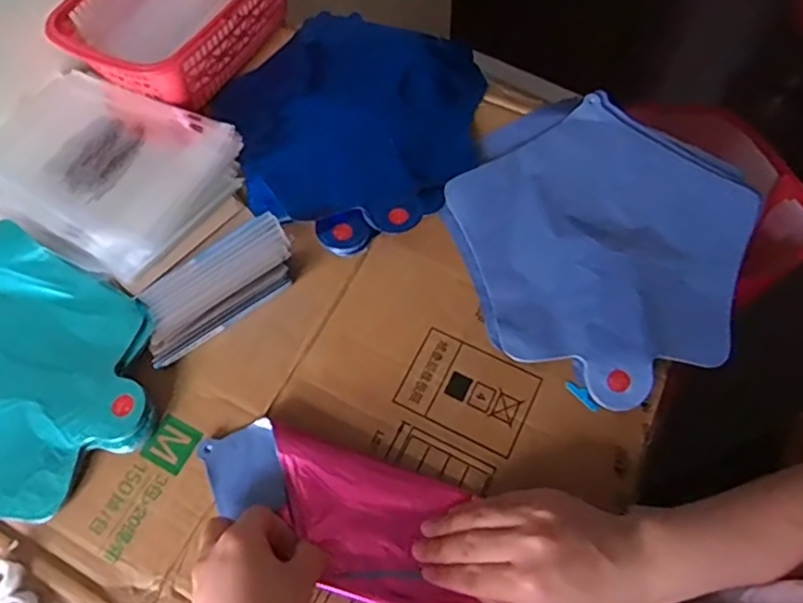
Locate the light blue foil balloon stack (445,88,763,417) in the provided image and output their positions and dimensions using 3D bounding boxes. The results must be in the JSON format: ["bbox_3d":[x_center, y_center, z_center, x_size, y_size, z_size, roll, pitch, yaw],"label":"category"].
[{"bbox_3d":[0.154,-0.056,0.493,0.225,0.018,0.245,28,68,13],"label":"light blue foil balloon stack"}]

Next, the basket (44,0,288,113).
[{"bbox_3d":[-0.203,-0.274,0.565,0.144,0.069,0.213,30,68,14],"label":"basket"}]

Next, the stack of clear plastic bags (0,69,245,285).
[{"bbox_3d":[-0.263,-0.117,0.525,0.217,0.029,0.159,25,67,12],"label":"stack of clear plastic bags"}]

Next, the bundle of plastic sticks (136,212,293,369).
[{"bbox_3d":[-0.137,-0.011,0.469,0.126,0.017,0.066,-33,69,-15],"label":"bundle of plastic sticks"}]

